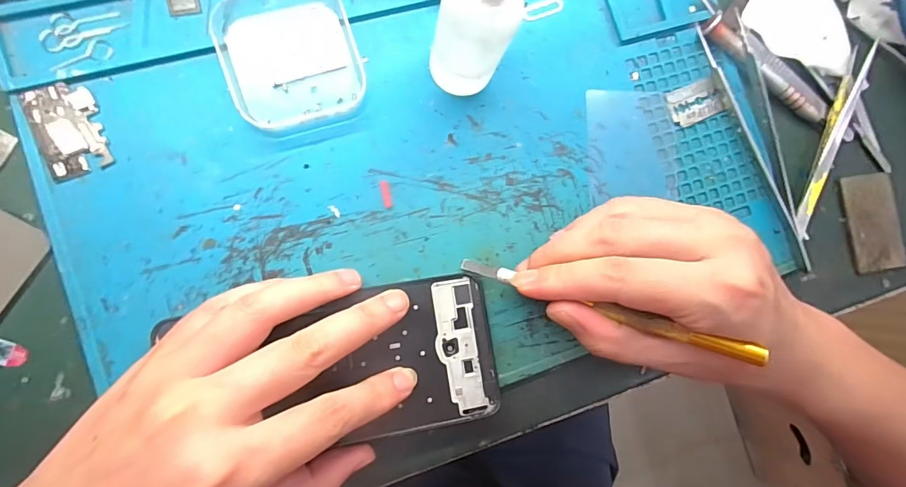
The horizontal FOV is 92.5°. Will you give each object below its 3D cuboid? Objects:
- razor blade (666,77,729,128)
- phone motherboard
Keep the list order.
[{"bbox_3d":[0.144,-0.084,0.257,0.034,0.004,0.022,-21,90,-9],"label":"razor blade"},{"bbox_3d":[-0.180,-0.054,0.203,0.027,0.004,0.044,-20,90,-9],"label":"phone motherboard"}]

